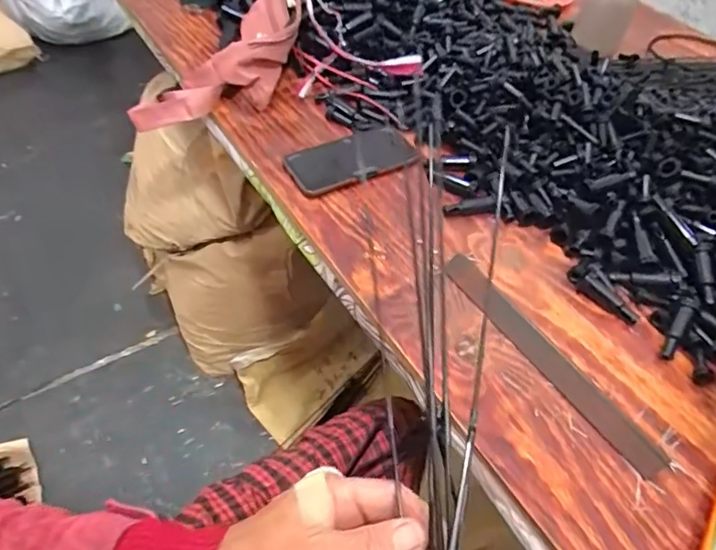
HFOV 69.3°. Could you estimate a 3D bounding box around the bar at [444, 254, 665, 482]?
[{"bbox_3d":[0.181,0.074,0.498,0.038,0.010,0.259,-27,59,-24],"label":"bar"}]

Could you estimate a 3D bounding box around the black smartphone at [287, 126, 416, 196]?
[{"bbox_3d":[-0.006,-0.147,0.647,0.158,0.011,0.078,-22,57,-21],"label":"black smartphone"}]

